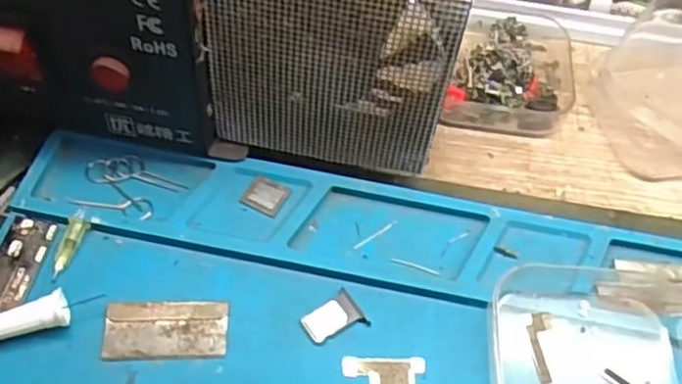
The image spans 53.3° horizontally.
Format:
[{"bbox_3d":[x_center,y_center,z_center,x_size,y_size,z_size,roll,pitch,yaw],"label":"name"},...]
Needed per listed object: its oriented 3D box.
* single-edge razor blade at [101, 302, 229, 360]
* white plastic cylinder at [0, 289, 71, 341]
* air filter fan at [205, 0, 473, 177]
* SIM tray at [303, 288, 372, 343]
[{"bbox_3d":[-0.056,0.043,0.216,0.038,0.004,0.018,-1,54,-4],"label":"single-edge razor blade"},{"bbox_3d":[-0.097,0.040,0.211,0.023,0.010,0.010,-17,57,-15],"label":"white plastic cylinder"},{"bbox_3d":[-0.003,-0.046,0.230,0.078,0.087,0.026,7,54,1],"label":"air filter fan"},{"bbox_3d":[-0.002,0.041,0.221,0.019,0.004,0.014,-28,61,-22],"label":"SIM tray"}]

